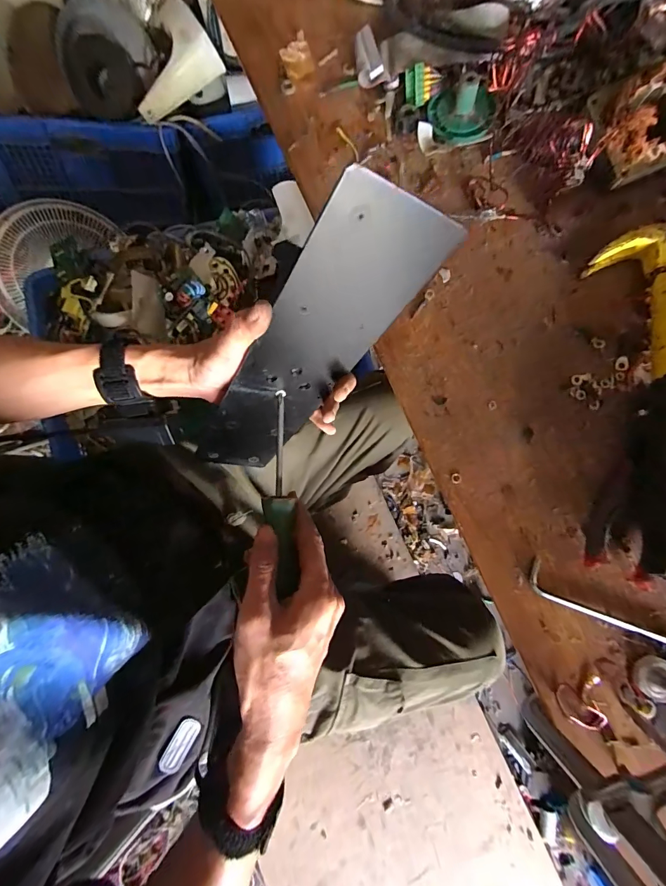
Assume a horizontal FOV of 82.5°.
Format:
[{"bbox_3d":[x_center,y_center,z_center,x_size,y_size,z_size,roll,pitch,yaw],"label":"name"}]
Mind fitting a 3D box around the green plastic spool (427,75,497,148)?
[{"bbox_3d":[0.126,-0.332,0.369,0.058,0.037,0.059,0,79,1],"label":"green plastic spool"}]

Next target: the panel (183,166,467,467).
[{"bbox_3d":[-0.035,-0.052,0.302,0.088,0.300,0.006,11,57,-33],"label":"panel"}]

